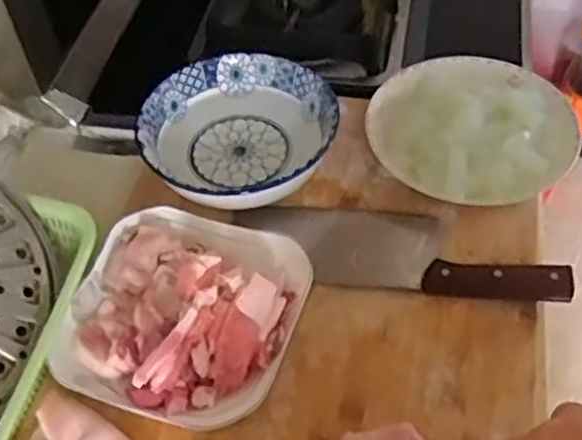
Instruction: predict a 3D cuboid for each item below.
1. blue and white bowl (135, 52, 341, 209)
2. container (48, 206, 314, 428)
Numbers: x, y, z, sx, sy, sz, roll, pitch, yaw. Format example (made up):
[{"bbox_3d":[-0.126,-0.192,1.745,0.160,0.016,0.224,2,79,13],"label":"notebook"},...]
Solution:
[{"bbox_3d":[-0.049,-0.078,0.700,0.180,0.064,0.179,-2,51,2],"label":"blue and white bowl"},{"bbox_3d":[-0.088,0.067,0.575,0.178,0.065,0.176,14,53,15],"label":"container"}]

